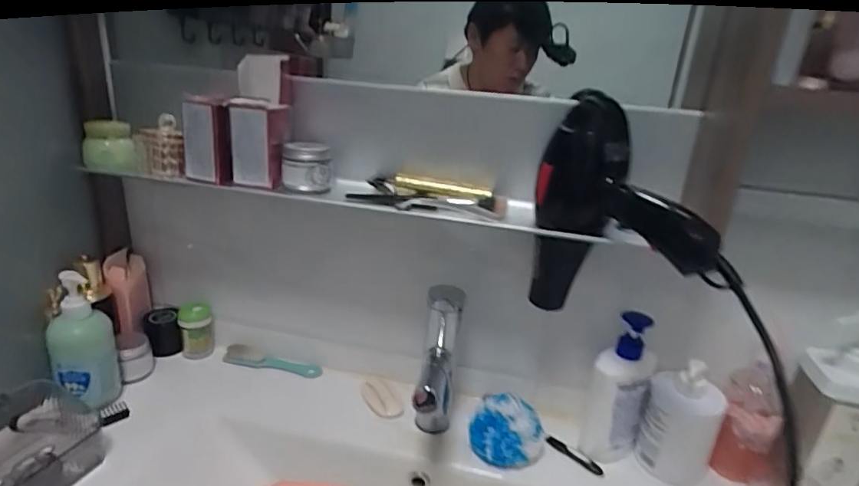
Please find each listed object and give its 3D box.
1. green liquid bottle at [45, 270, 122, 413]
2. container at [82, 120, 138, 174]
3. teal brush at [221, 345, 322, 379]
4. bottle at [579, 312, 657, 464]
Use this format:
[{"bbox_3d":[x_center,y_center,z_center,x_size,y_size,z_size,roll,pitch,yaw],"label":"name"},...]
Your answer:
[{"bbox_3d":[-0.445,0.127,0.653,0.070,0.175,0.059,-10,25,-31],"label":"green liquid bottle"},{"bbox_3d":[-0.395,-0.117,0.628,0.055,0.059,0.056,-10,25,-31],"label":"container"},{"bbox_3d":[-0.247,0.187,0.796,0.159,0.021,0.036,10,22,15],"label":"teal brush"},{"bbox_3d":[0.237,0.183,0.642,0.066,0.195,0.070,16,24,29],"label":"bottle"}]

